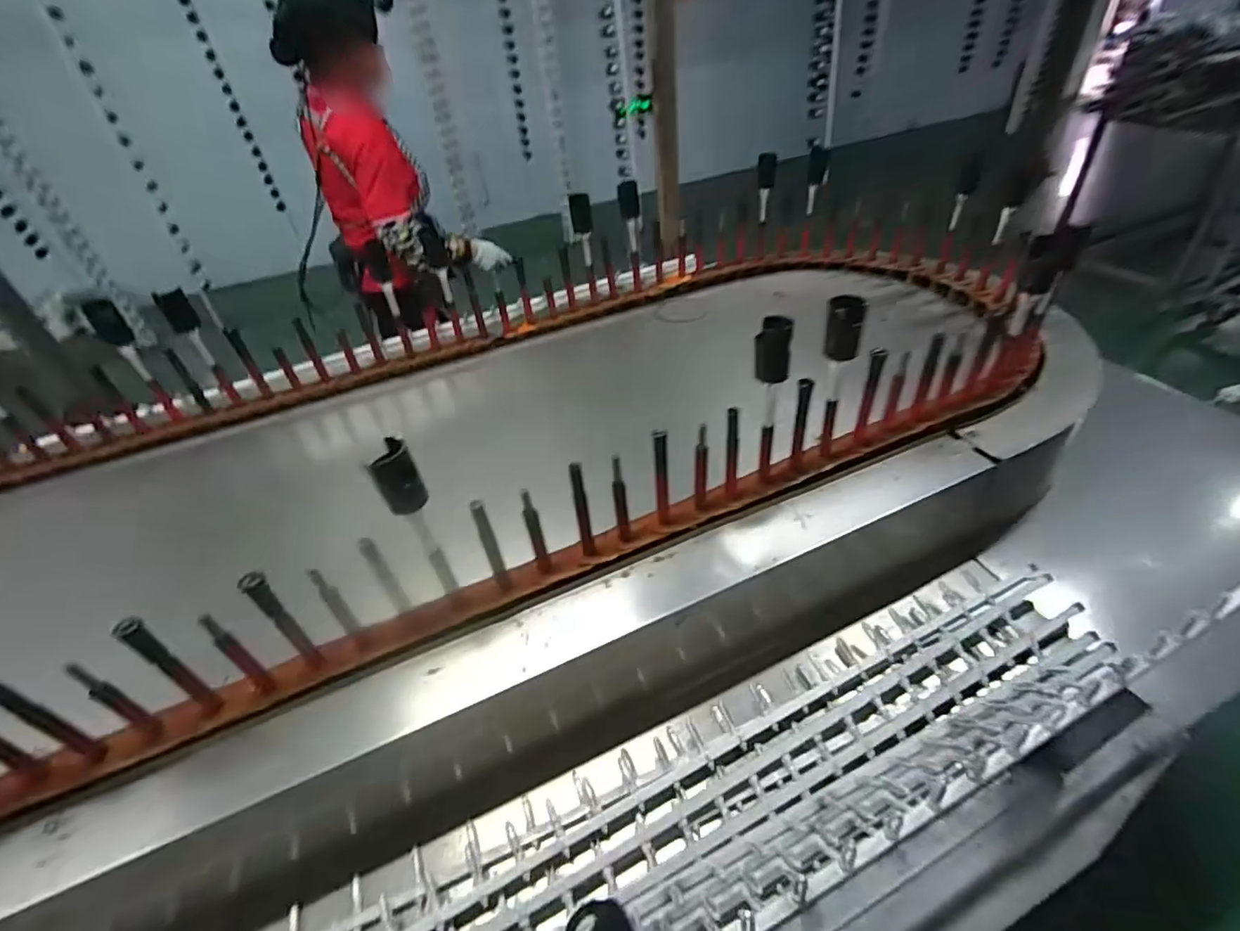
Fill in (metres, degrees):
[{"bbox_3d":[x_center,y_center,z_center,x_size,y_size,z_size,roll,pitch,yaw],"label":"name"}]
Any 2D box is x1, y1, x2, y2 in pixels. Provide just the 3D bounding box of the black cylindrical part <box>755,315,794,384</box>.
[{"bbox_3d":[0.175,-0.131,0.642,0.038,0.068,0.037,6,42,16],"label":"black cylindrical part"}]

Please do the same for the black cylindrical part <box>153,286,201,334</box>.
[{"bbox_3d":[-0.742,-0.261,0.946,0.042,0.066,0.042,-31,45,-26],"label":"black cylindrical part"}]

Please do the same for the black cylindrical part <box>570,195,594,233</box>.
[{"bbox_3d":[-0.078,-0.505,1.128,0.041,0.073,0.030,-7,40,0],"label":"black cylindrical part"}]

